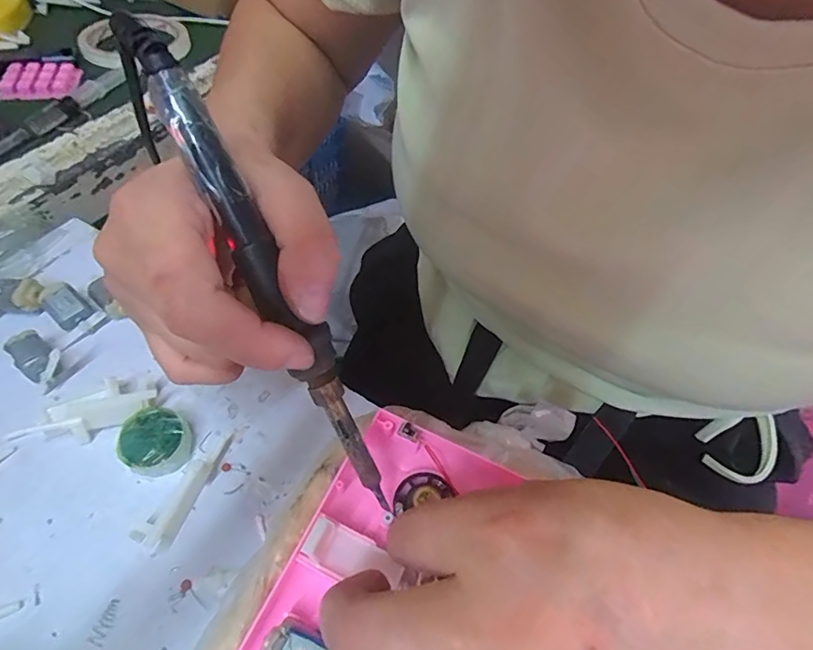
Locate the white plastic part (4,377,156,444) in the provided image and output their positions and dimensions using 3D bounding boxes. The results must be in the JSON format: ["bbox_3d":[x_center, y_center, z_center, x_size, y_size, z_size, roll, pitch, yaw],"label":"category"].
[{"bbox_3d":[-0.171,0.044,0.259,0.071,0.017,0.027,-10,57,-12],"label":"white plastic part"}]

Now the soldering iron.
[{"bbox_3d":[-0.047,-0.014,0.176,0.014,0.016,0.187,-32,106,-24],"label":"soldering iron"}]

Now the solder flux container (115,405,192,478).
[{"bbox_3d":[-0.131,0.060,0.254,0.033,0.017,0.031,3,55,-4],"label":"solder flux container"}]

